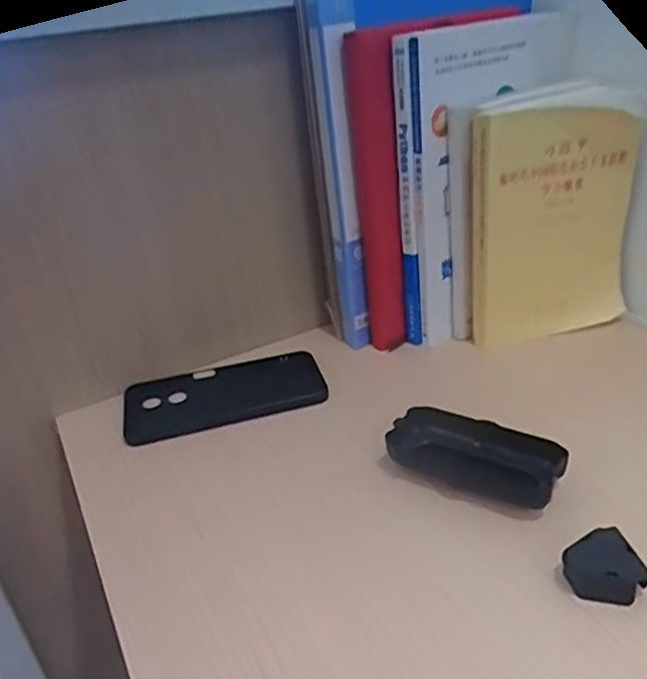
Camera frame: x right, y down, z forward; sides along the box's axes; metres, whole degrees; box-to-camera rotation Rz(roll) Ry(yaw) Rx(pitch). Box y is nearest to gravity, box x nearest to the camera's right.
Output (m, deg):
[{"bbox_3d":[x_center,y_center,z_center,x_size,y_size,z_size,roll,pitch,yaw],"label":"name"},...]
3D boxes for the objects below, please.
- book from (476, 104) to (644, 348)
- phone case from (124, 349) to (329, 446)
[{"bbox_3d":[0.198,-0.093,0.534,0.140,0.200,0.022,-9,28,-5],"label":"book"},{"bbox_3d":[-0.084,0.047,0.533,0.165,0.013,0.083,-13,28,-13],"label":"phone case"}]

